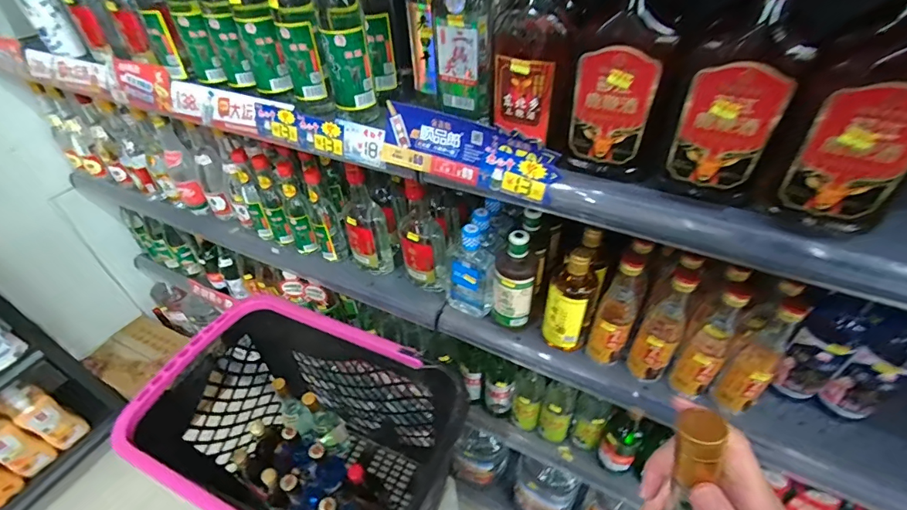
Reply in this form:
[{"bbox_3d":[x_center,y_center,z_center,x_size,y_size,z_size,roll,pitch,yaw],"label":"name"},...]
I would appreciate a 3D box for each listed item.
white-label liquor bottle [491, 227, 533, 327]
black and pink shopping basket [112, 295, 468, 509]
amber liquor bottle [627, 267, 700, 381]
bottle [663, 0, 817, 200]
[{"bbox_3d":[0.096,0.042,0.714,0.062,0.170,0.057,0,43,4],"label":"white-label liquor bottle"},{"bbox_3d":[-0.282,0.432,0.925,0.529,0.456,0.356,16,47,20],"label":"black and pink shopping basket"},{"bbox_3d":[0.300,0.100,0.621,0.056,0.209,0.046,26,51,28],"label":"amber liquor bottle"},{"bbox_3d":[0.260,-0.154,0.388,0.093,0.206,0.045,23,50,26],"label":"bottle"}]

